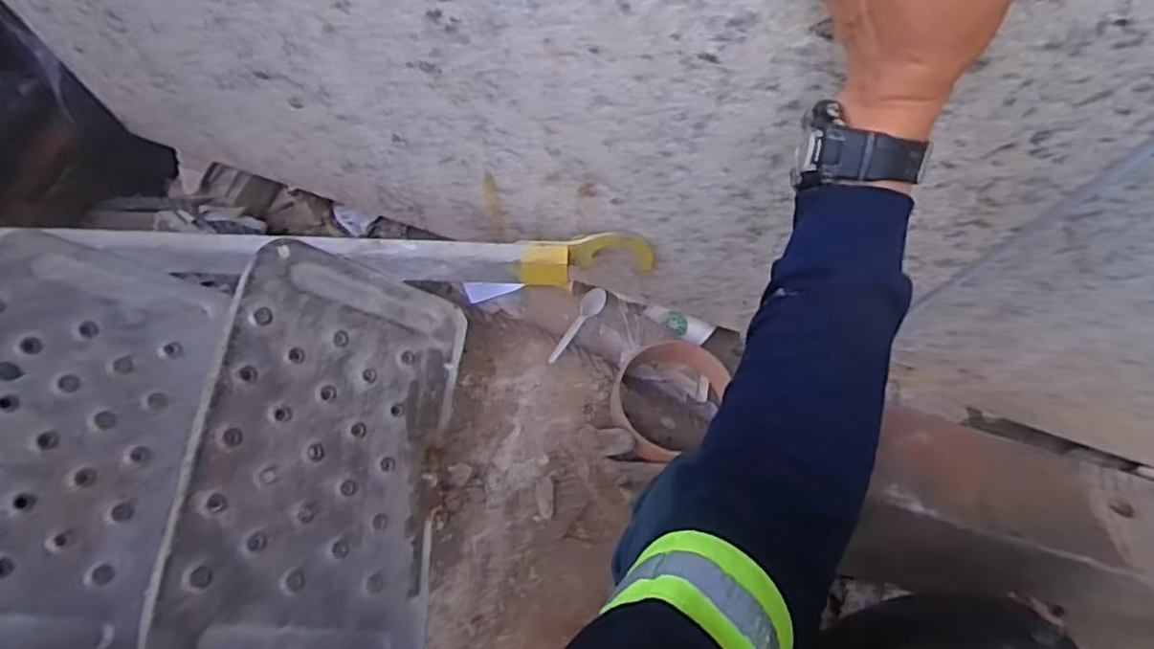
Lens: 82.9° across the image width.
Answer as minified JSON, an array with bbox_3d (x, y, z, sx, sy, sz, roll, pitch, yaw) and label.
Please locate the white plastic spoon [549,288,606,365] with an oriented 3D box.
[{"bbox_3d":[0.001,-0.001,0.959,0.032,0.009,0.148,31,58,8],"label":"white plastic spoon"}]

